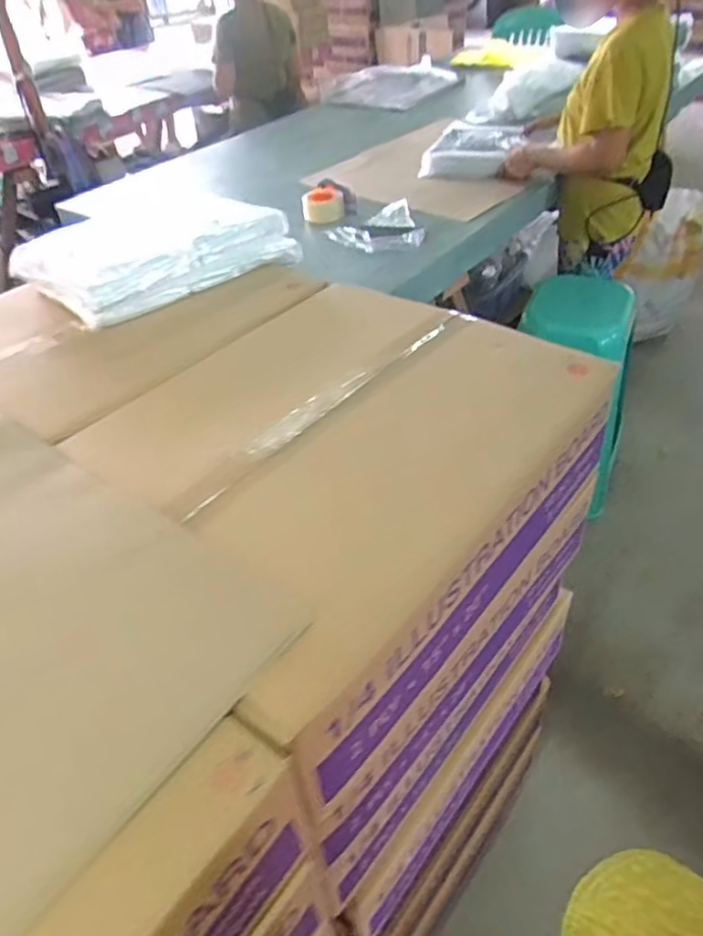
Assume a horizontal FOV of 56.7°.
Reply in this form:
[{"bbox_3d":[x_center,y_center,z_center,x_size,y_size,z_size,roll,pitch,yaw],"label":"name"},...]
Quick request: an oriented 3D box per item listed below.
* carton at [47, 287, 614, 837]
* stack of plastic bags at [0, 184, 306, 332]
[{"bbox_3d":[-0.033,0.009,0.705,0.432,0.182,0.515,26,52,29],"label":"carton"},{"bbox_3d":[-0.285,-0.319,0.953,0.243,0.064,0.331,30,54,32],"label":"stack of plastic bags"}]

